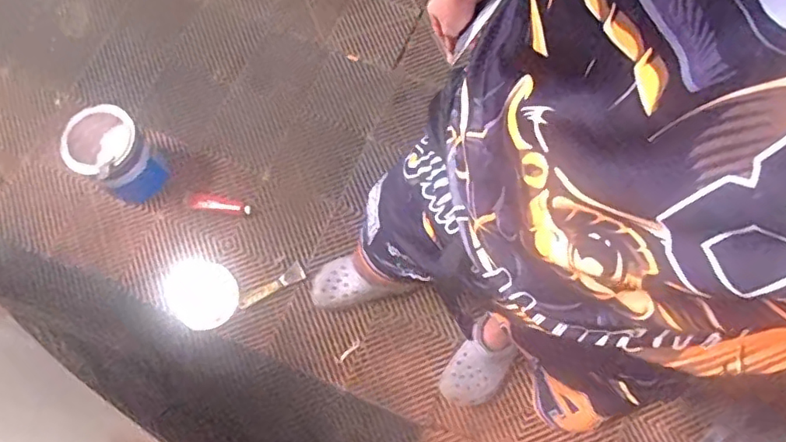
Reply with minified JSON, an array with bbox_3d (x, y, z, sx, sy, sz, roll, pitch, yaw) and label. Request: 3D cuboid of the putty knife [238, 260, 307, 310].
[{"bbox_3d":[-0.298,0.155,1.408,0.171,0.015,0.048,-28,73,-9],"label":"putty knife"}]

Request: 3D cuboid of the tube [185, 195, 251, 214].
[{"bbox_3d":[-0.446,-0.043,1.474,0.174,0.016,0.035,9,72,4],"label":"tube"}]

